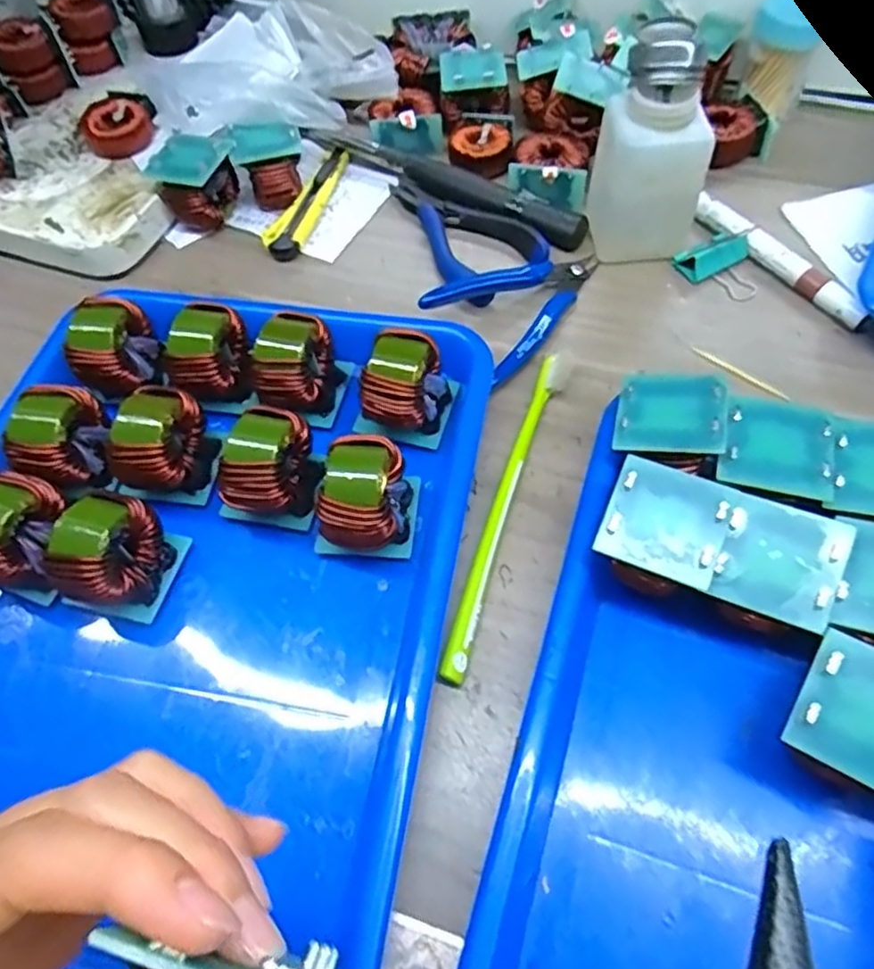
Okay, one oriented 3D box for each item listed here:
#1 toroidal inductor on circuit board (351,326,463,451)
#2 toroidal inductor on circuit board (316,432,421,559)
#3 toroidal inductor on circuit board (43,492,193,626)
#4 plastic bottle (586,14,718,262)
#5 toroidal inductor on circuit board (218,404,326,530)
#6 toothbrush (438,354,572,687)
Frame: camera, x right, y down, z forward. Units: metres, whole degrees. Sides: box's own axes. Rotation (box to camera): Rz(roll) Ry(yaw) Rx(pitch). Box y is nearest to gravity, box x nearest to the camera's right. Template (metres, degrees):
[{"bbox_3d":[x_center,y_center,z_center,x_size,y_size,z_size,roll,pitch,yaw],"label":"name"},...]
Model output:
[{"bbox_3d":[-0.017,-0.046,0.348,0.041,0.055,0.044,15,60,12],"label":"toroidal inductor on circuit board"},{"bbox_3d":[-0.033,0.007,0.315,0.047,0.049,0.050,11,59,10],"label":"toroidal inductor on circuit board"},{"bbox_3d":[-0.147,0.033,0.306,0.039,0.049,0.045,11,59,10],"label":"toroidal inductor on circuit board"},{"bbox_3d":[0.119,-0.186,0.384,0.051,0.116,0.061,-15,59,-6],"label":"plastic bottle"},{"bbox_3d":[-0.083,-0.008,0.327,0.046,0.048,0.047,6,59,7],"label":"toroidal inductor on circuit board"},{"bbox_3d":[0.036,0.008,0.334,0.014,0.014,0.187,16,60,13],"label":"toothbrush"}]

